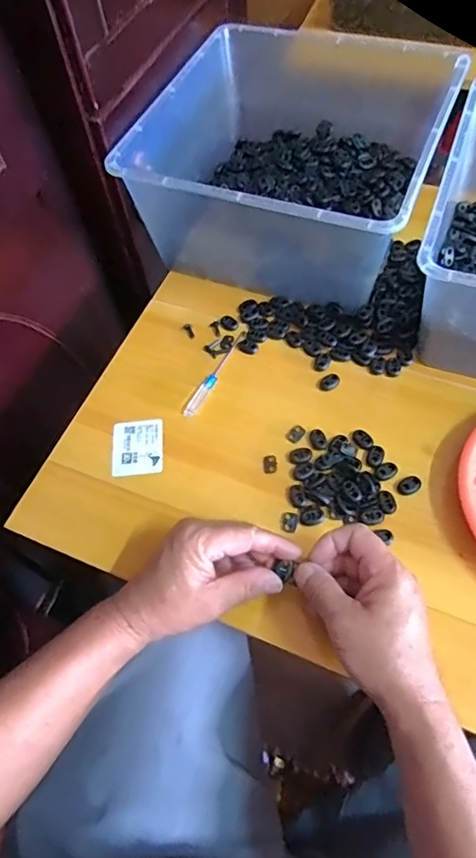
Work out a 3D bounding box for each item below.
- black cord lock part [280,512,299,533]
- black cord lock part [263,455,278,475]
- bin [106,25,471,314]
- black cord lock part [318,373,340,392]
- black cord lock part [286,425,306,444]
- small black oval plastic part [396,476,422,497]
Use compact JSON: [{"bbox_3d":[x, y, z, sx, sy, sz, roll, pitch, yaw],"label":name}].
[{"bbox_3d":[0.046,0.083,0.466,0.015,0.004,0.018,9,61,9],"label":"black cord lock part"},{"bbox_3d":[0.030,0.033,0.492,0.013,0.004,0.018,-4,60,2],"label":"black cord lock part"},{"bbox_3d":[0.062,-0.295,0.595,0.292,0.139,0.295,19,63,14],"label":"bin"},{"bbox_3d":[0.093,-0.047,0.530,0.022,0.004,0.015,-36,64,-15],"label":"black cord lock part"},{"bbox_3d":[0.056,0.005,0.508,0.014,0.004,0.020,32,67,20],"label":"black cord lock part"},{"bbox_3d":[0.153,0.050,0.469,0.022,0.004,0.015,-32,63,-14],"label":"small black oval plastic part"}]

